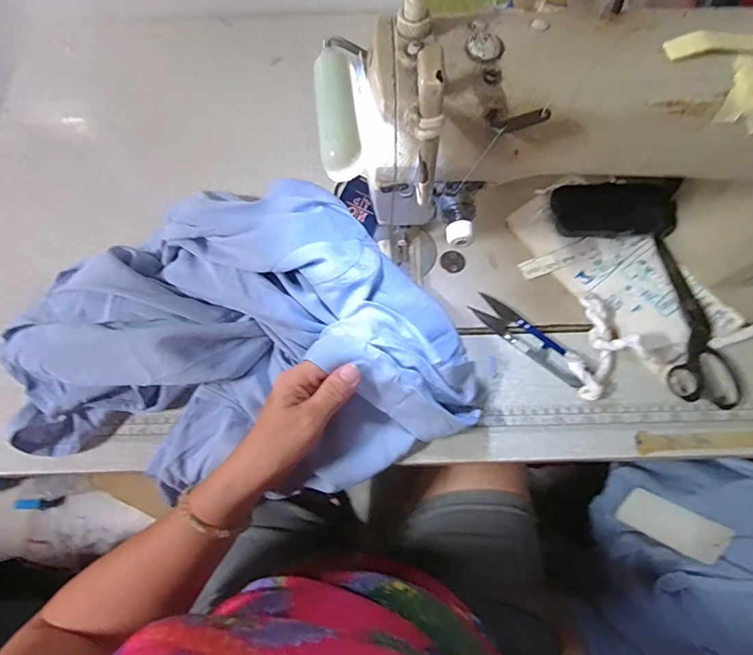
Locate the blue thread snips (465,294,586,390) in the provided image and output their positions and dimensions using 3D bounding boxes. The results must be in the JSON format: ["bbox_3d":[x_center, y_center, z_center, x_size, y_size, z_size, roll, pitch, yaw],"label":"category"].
[{"bbox_3d":[0.139,0.010,0.419,0.115,0.006,0.028,39,76,15],"label":"blue thread snips"}]

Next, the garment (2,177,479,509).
[{"bbox_3d":[-0.111,0.011,0.383,0.363,0.079,0.250,-16,70,-4],"label":"garment"}]

